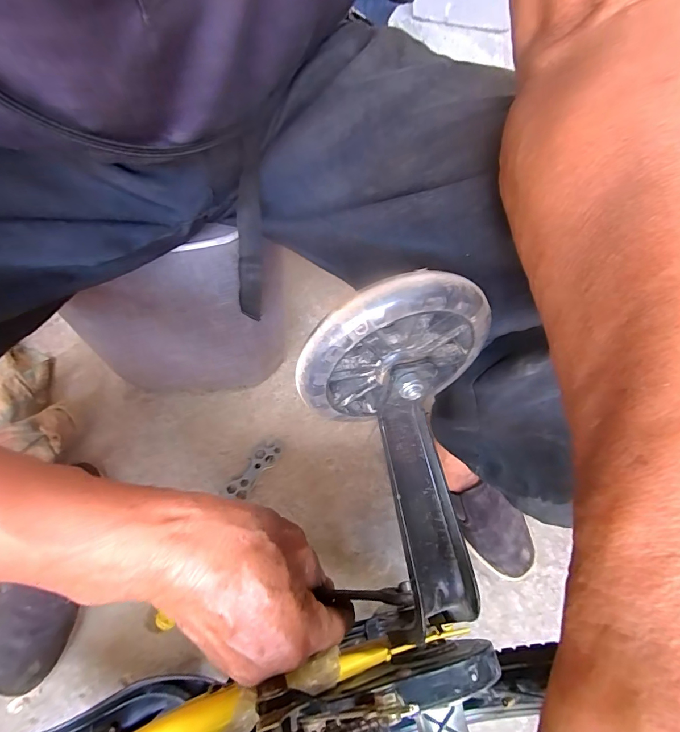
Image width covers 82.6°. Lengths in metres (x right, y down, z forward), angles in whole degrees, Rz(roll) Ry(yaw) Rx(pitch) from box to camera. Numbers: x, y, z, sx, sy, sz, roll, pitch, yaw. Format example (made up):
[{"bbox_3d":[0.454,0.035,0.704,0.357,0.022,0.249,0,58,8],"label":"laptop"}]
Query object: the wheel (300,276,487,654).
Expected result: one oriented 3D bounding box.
[{"bbox_3d":[0.041,0.046,0.212,0.102,0.059,0.187,-15,103,-12],"label":"wheel"}]

